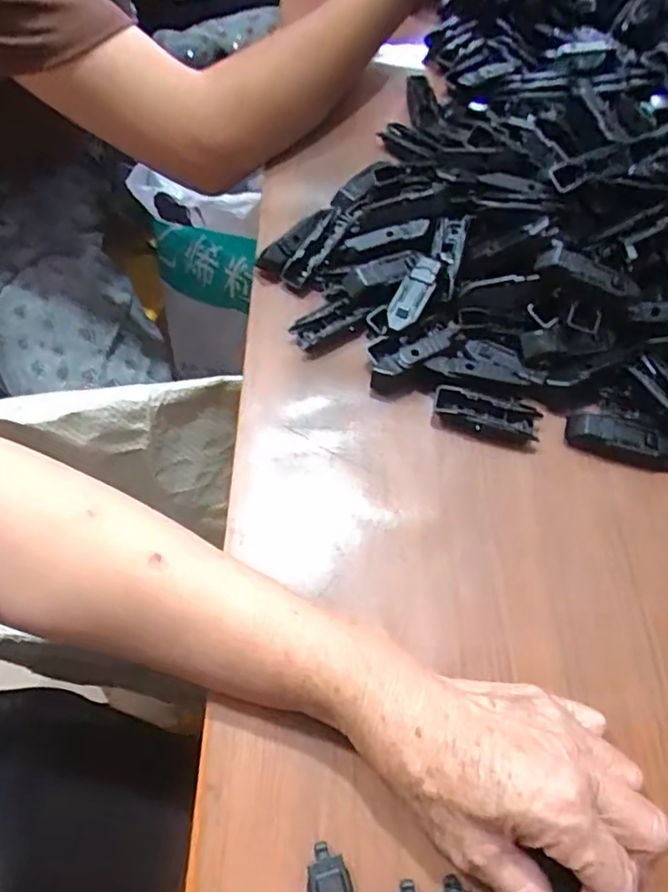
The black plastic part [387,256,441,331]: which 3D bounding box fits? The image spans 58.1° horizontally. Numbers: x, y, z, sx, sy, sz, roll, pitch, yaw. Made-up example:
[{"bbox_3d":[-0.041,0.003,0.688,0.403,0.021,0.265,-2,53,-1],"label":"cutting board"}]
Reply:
[{"bbox_3d":[0.053,-0.101,0.393,0.021,0.010,0.053,25,79,12],"label":"black plastic part"}]

